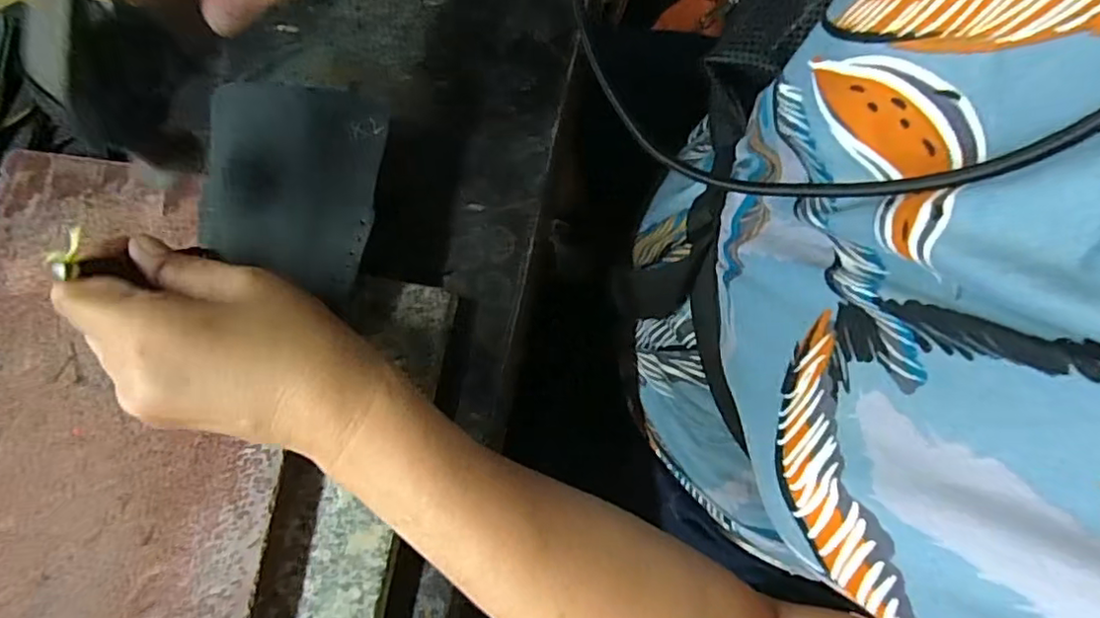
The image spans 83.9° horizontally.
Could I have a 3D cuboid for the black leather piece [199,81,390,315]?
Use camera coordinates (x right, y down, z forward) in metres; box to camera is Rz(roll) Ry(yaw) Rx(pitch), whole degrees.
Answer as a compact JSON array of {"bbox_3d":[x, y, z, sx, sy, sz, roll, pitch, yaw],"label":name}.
[{"bbox_3d":[-0.129,-0.061,0.299,0.087,0.013,0.098,8,78,3],"label":"black leather piece"}]

